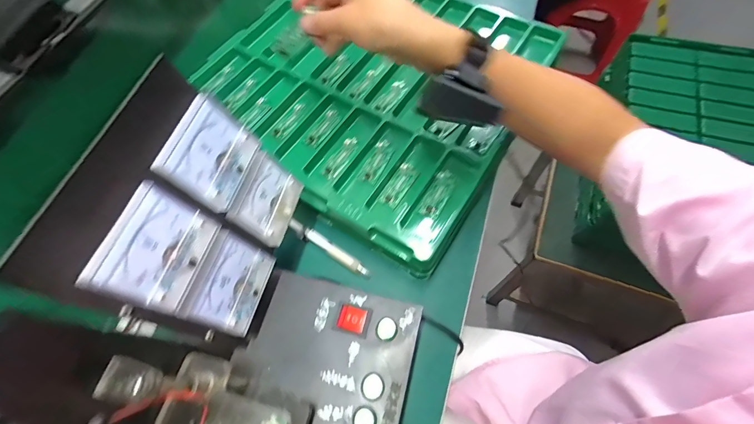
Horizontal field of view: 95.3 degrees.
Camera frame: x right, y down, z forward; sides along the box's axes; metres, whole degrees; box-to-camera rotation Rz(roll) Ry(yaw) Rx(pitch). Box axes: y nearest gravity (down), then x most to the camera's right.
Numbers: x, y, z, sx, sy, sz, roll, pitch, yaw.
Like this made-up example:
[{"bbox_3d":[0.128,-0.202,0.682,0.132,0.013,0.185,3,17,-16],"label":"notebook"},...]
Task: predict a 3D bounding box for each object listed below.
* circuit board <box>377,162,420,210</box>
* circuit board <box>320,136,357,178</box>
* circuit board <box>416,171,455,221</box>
[{"bbox_3d":[0.025,-0.030,0.376,0.024,0.010,0.055,31,69,16],"label":"circuit board"},{"bbox_3d":[-0.041,-0.062,0.396,0.022,0.006,0.058,31,69,16],"label":"circuit board"},{"bbox_3d":[0.066,-0.020,0.369,0.022,0.006,0.058,24,67,13],"label":"circuit board"}]

